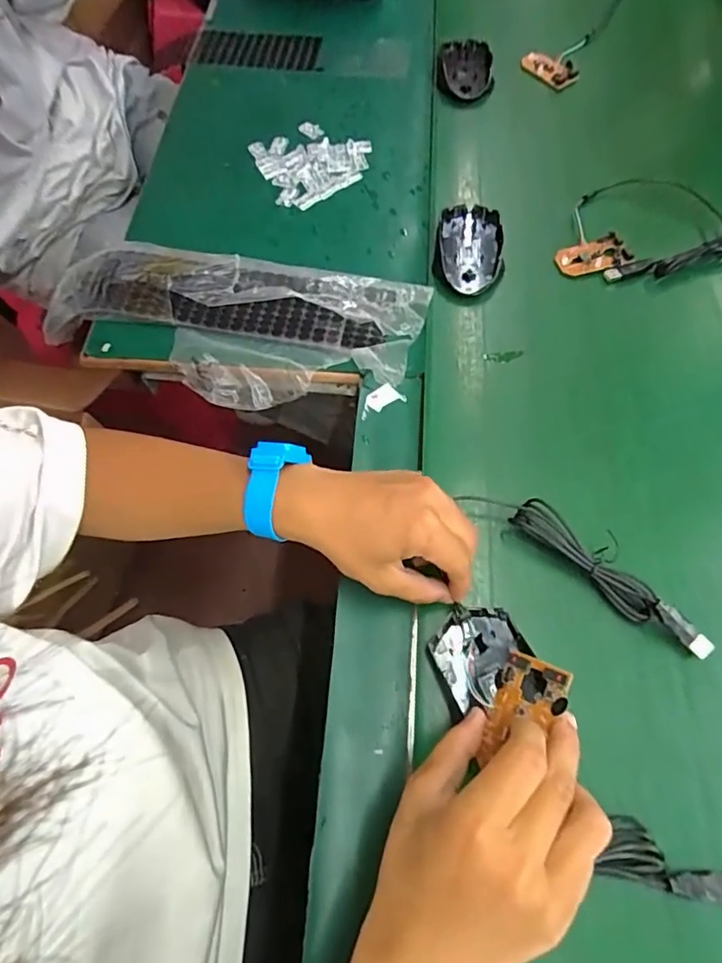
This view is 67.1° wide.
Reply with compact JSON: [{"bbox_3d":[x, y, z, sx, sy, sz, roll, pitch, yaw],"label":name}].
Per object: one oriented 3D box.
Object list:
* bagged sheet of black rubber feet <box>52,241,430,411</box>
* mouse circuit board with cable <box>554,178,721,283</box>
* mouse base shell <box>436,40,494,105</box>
[{"bbox_3d":[-0.129,-0.139,0.488,0.348,0.044,0.140,10,64,5],"label":"bagged sheet of black rubber feet"},{"bbox_3d":[0.279,-0.254,0.533,0.192,0.031,0.125,-9,66,-6],"label":"mouse circuit board with cable"},{"bbox_3d":[0.125,-0.497,0.655,0.063,0.015,0.102,5,63,2],"label":"mouse base shell"}]

